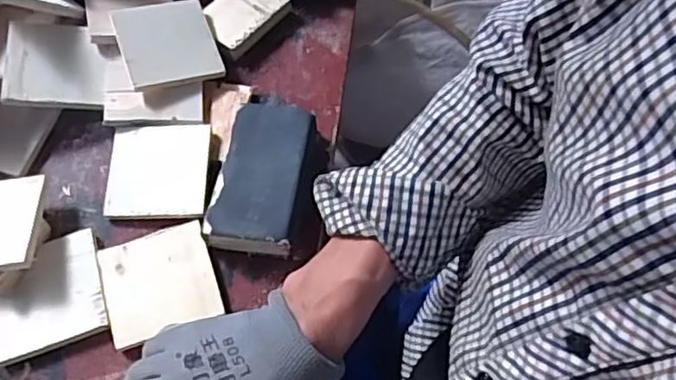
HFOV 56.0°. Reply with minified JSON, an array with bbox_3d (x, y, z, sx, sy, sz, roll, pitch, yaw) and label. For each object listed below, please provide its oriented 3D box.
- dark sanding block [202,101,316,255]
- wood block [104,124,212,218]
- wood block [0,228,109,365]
[{"bbox_3d":[-0.065,-0.012,0.572,0.077,0.036,0.137,9,64,4],"label":"dark sanding block"},{"bbox_3d":[-0.165,-0.019,0.582,0.091,0.012,0.089,-1,64,-1],"label":"wood block"},{"bbox_3d":[-0.244,0.087,0.532,0.090,0.009,0.092,-17,65,-9],"label":"wood block"}]

